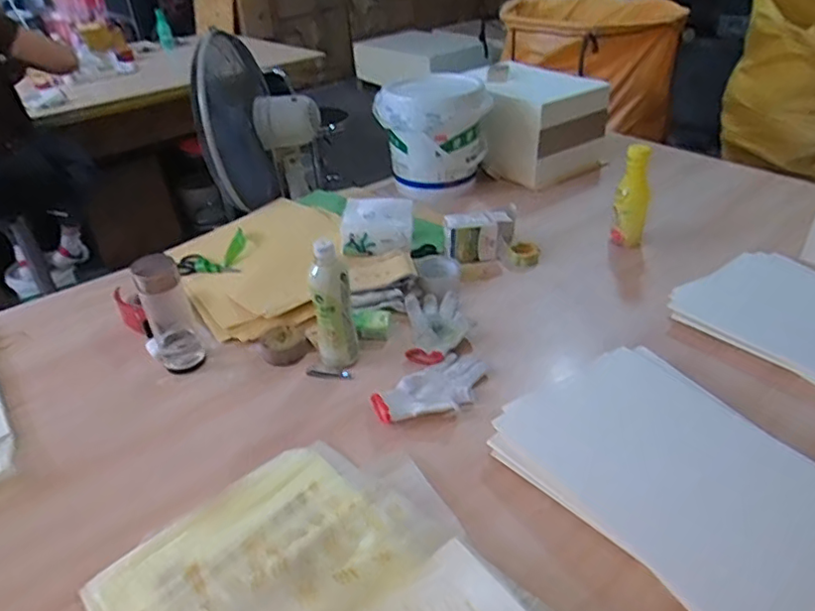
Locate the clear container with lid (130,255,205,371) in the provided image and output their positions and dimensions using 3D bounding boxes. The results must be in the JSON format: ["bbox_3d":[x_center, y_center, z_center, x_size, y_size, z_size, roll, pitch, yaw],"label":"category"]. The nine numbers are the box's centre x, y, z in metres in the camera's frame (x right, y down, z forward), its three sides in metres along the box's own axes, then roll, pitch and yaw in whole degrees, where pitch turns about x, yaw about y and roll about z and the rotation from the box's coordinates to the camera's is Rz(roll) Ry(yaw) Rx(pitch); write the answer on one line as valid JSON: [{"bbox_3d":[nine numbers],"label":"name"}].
[{"bbox_3d":[-0.381,0.008,0.930,0.066,0.183,0.061,-19,40,-22],"label":"clear container with lid"}]

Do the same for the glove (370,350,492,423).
[{"bbox_3d":[0.043,0.125,0.876,0.197,0.022,0.099,-24,42,-27],"label":"glove"}]

